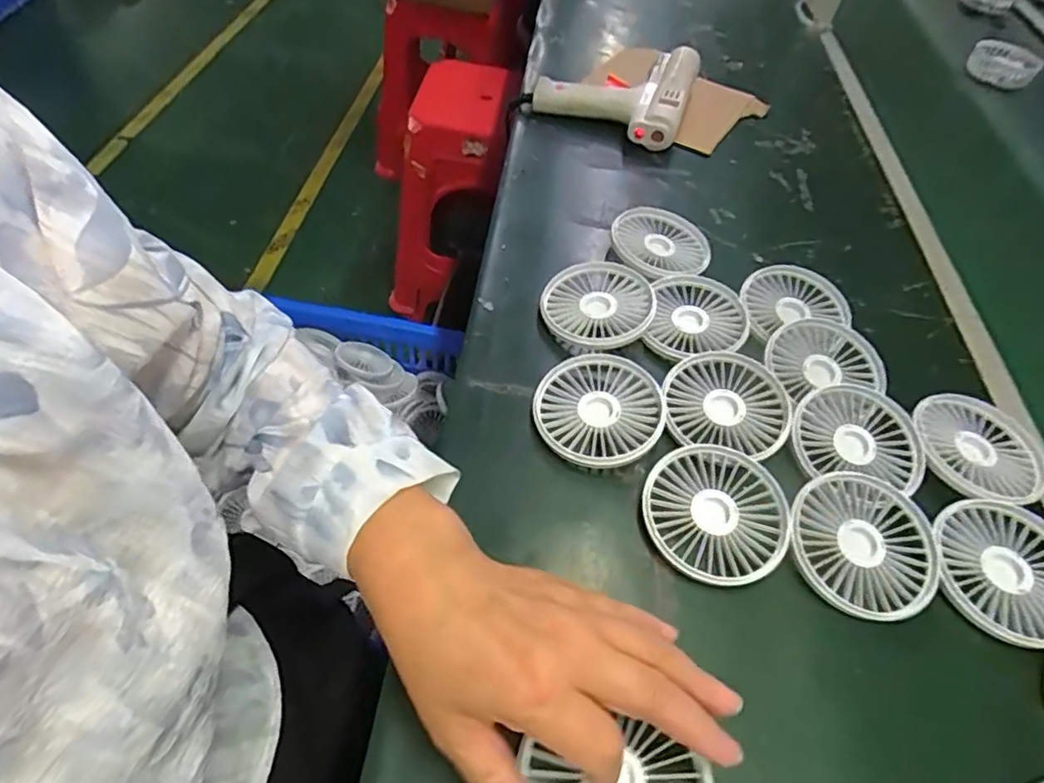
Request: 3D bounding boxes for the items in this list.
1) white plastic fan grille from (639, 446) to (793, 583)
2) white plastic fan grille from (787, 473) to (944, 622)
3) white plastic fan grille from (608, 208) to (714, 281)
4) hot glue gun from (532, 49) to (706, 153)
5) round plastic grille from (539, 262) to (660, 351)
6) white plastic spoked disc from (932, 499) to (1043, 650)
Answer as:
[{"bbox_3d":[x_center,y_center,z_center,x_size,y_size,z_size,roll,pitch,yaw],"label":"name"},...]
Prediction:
[{"bbox_3d":[0.119,0.074,0.364,0.087,0.016,0.083,1,52,-5],"label":"white plastic fan grille"},{"bbox_3d":[0.209,0.092,0.364,0.093,0.015,0.084,-31,61,-26],"label":"white plastic fan grille"},{"bbox_3d":[0.123,-0.127,0.528,0.087,0.015,0.089,11,52,3],"label":"white plastic fan grille"},{"bbox_3d":[0.105,-0.345,0.687,0.170,0.066,0.159,21,53,10],"label":"hot glue gun"},{"bbox_3d":[0.059,-0.070,0.473,0.086,0.021,0.084,3,52,-4],"label":"round plastic grille"},{"bbox_3d":[0.301,0.109,0.359,0.089,0.009,0.086,3,52,-4],"label":"white plastic spoked disc"}]

